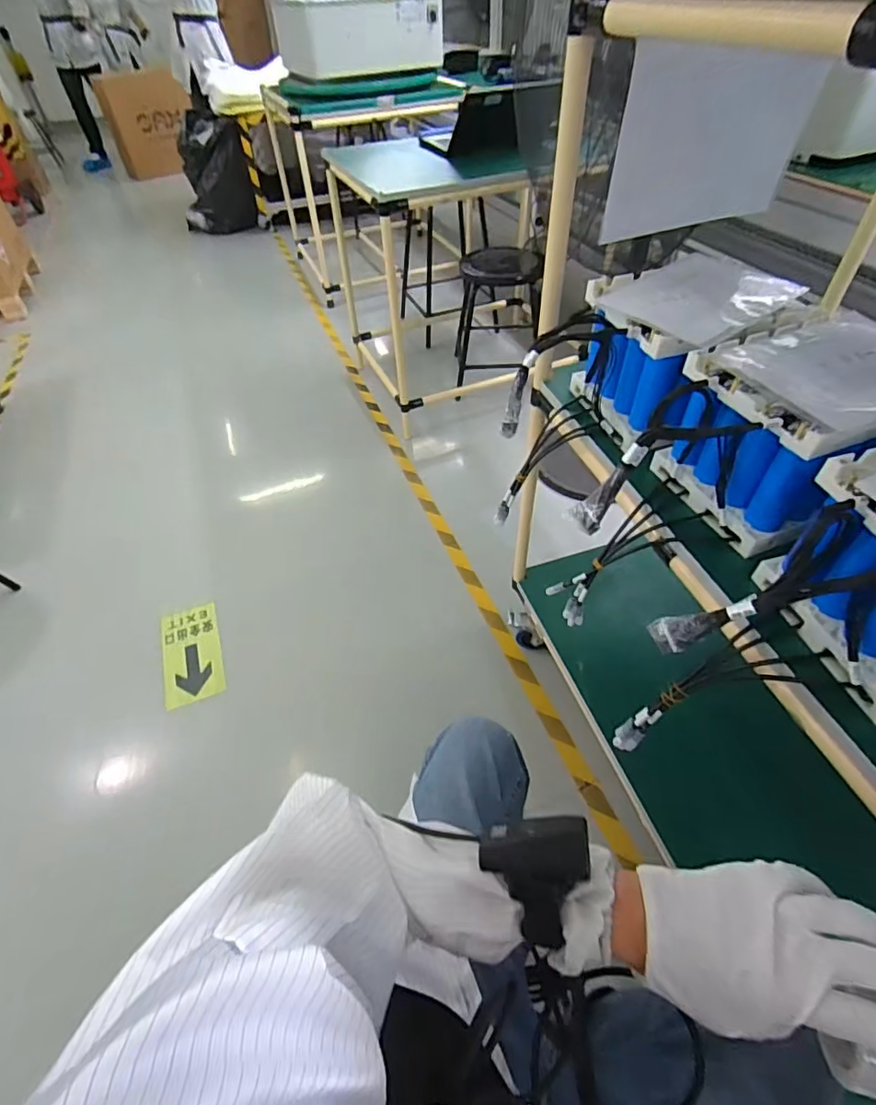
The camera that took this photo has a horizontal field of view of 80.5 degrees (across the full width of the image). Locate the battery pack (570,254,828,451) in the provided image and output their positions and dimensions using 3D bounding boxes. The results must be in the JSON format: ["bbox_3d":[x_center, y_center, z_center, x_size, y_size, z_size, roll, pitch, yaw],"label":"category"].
[{"bbox_3d":[0.337,-0.288,0.718,0.260,0.165,0.205,-24,52,-17],"label":"battery pack"}]

